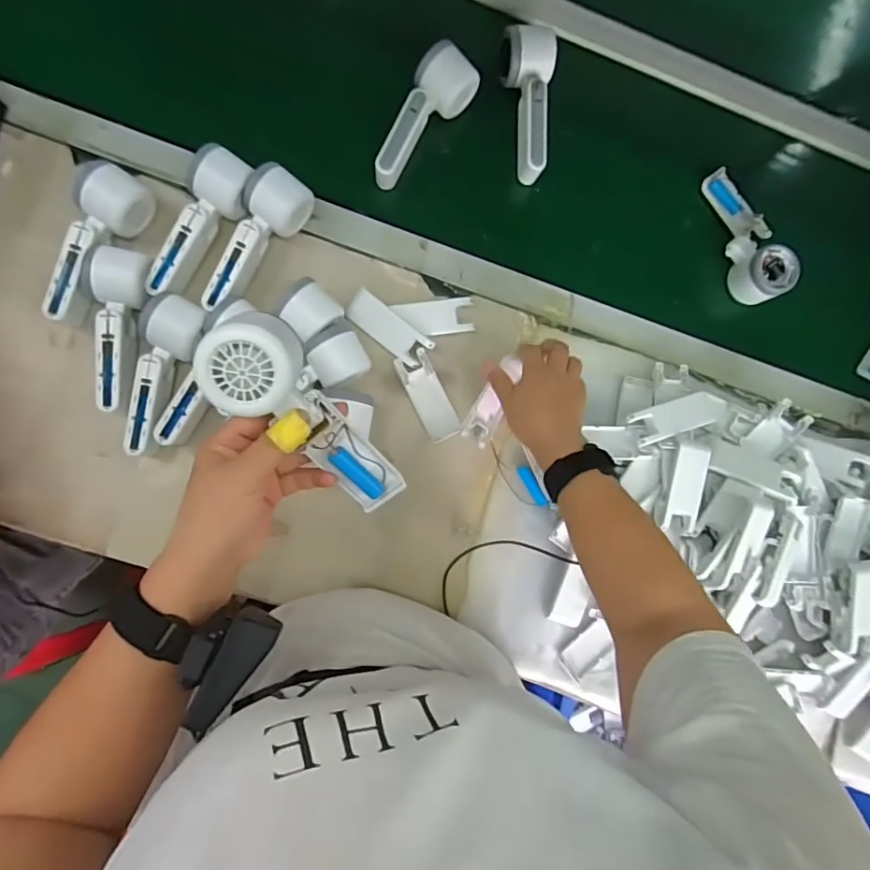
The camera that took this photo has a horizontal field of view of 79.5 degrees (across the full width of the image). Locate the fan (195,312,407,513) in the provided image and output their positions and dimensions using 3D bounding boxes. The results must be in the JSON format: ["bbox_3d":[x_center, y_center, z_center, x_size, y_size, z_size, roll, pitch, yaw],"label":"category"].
[{"bbox_3d":[-0.086,-0.013,0.361,0.062,0.045,0.170,-47,127,-8],"label":"fan"}]

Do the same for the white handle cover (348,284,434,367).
[{"bbox_3d":[-0.052,-0.120,0.594,0.099,0.010,0.039,37,97,-11],"label":"white handle cover"}]

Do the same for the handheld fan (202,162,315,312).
[{"bbox_3d":[-0.198,-0.207,0.560,0.058,0.051,0.166,33,83,-4],"label":"handheld fan"}]

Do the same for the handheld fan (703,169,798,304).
[{"bbox_3d":[0.385,-0.246,0.640,0.065,0.072,0.169,-12,88,-8],"label":"handheld fan"}]

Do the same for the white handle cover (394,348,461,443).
[{"bbox_3d":[-0.007,-0.045,0.601,0.038,0.012,0.104,-26,90,-8],"label":"white handle cover"}]

